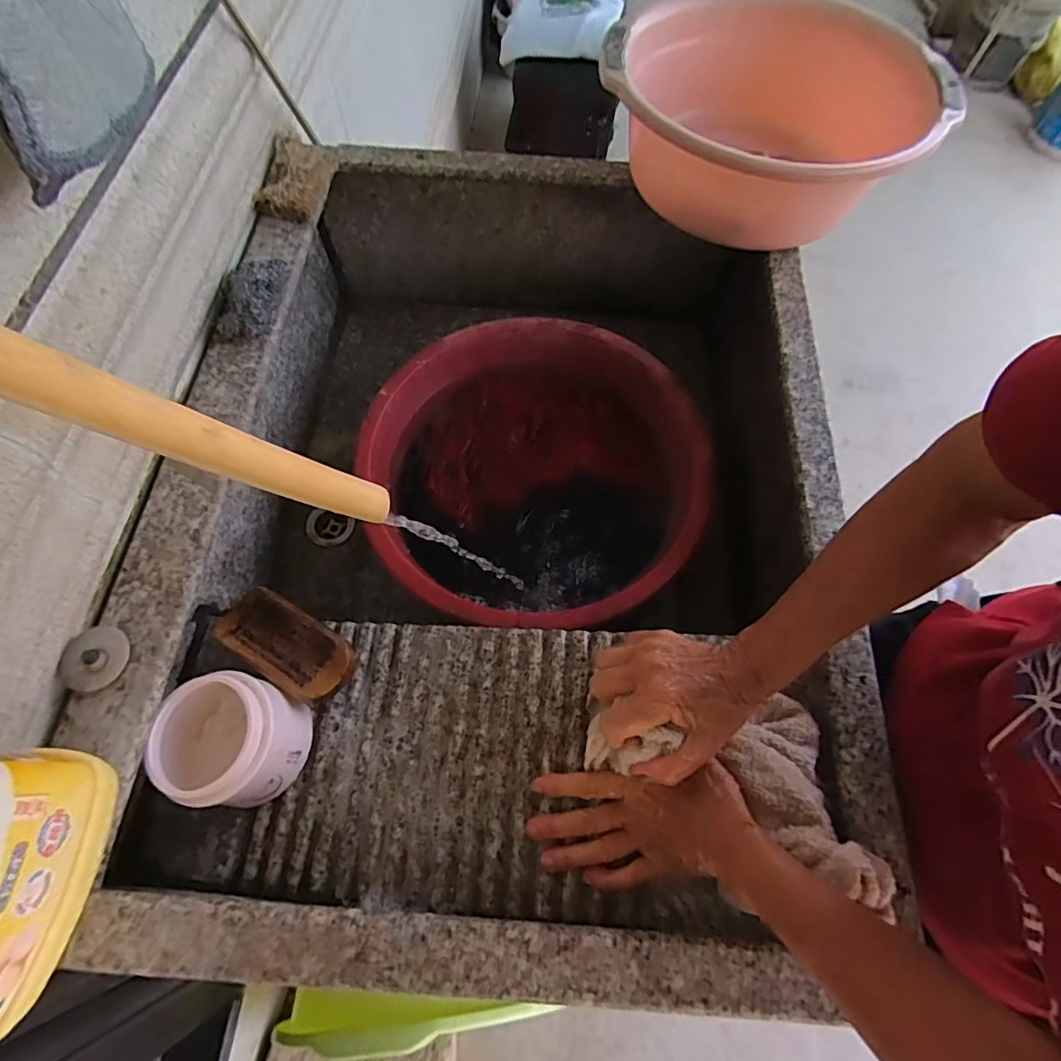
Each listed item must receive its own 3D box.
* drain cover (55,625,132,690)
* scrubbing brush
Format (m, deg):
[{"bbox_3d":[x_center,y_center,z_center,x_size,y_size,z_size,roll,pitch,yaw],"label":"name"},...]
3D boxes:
[{"bbox_3d":[-0.319,0.093,0.403,0.041,0.014,0.045,-3,66,-4],"label":"drain cover"},{"bbox_3d":[-0.213,0.098,0.482,0.128,0.027,0.057,30,68,11],"label":"scrubbing brush"}]

